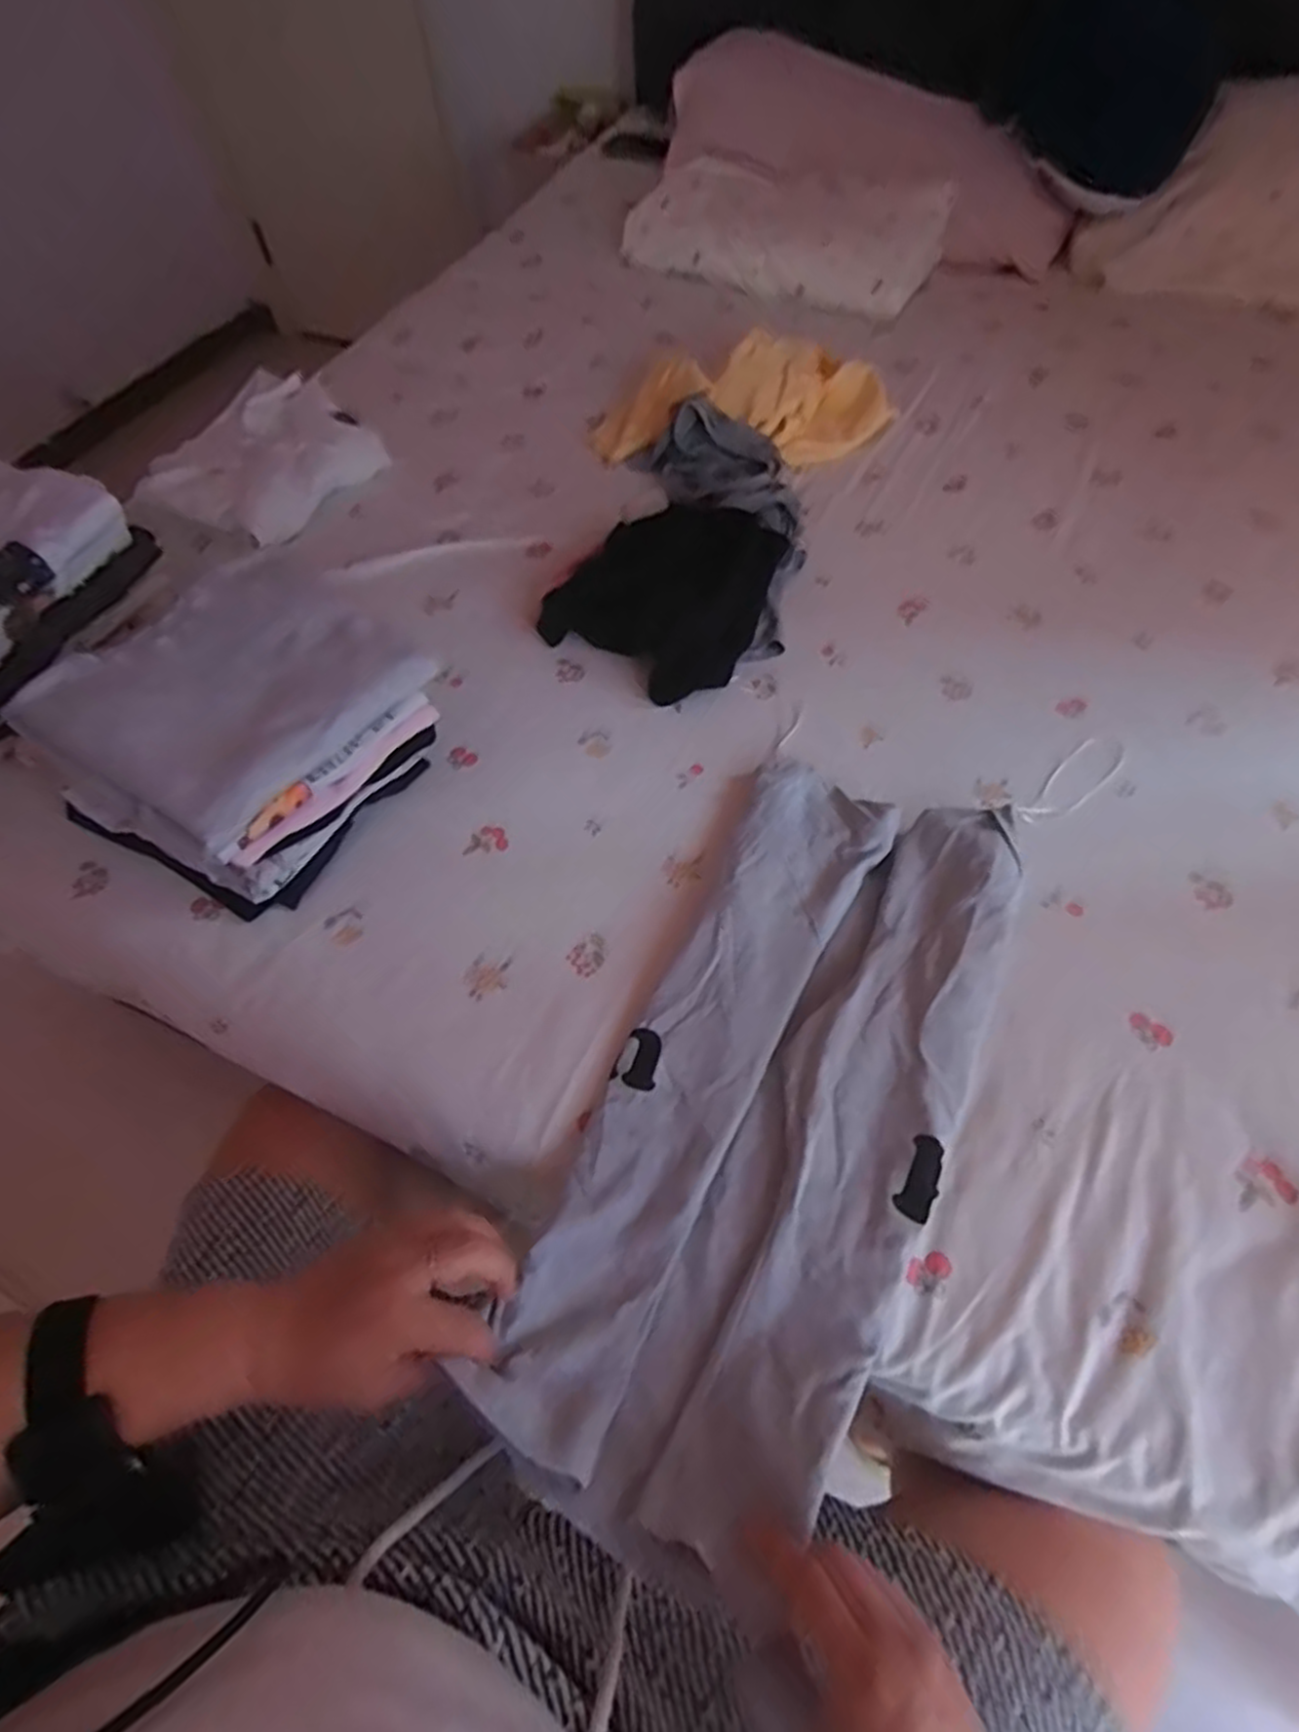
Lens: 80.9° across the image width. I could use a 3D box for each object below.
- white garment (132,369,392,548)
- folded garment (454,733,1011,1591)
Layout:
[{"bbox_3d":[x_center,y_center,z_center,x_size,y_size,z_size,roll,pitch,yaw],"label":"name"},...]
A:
[{"bbox_3d":[-0.464,-0.481,0.916,0.195,0.072,0.254,27,63,18],"label":"white garment"},{"bbox_3d":[0.094,0.133,0.511,0.208,0.055,0.506,23,60,16],"label":"folded garment"}]

